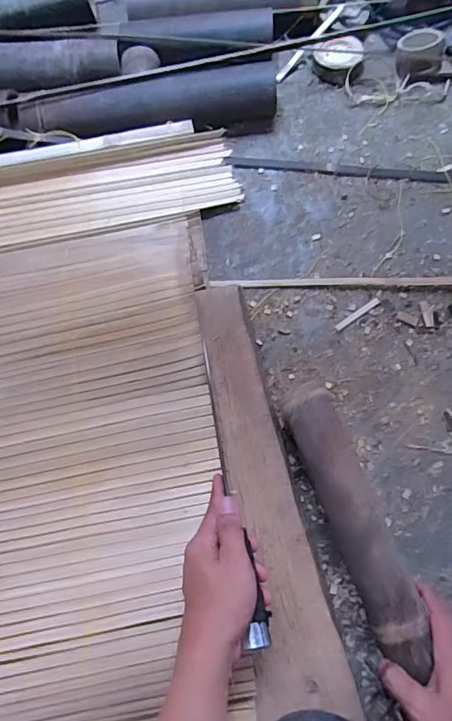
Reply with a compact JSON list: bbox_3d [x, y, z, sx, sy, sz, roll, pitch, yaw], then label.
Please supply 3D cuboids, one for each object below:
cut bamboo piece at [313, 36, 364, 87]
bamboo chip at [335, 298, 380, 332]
[{"bbox_3d":[0.180,-0.477,0.776,0.081,0.036,0.075,-1,73,2],"label":"cut bamboo piece"},{"bbox_3d":[0.183,-0.064,0.671,0.074,0.004,0.010,-34,74,-8],"label":"bamboo chip"}]

